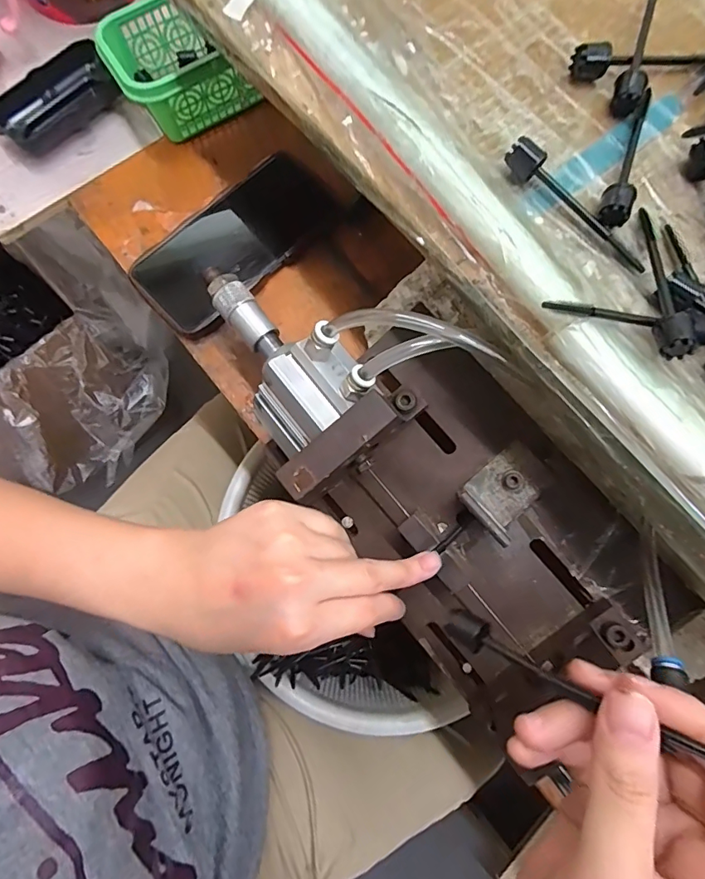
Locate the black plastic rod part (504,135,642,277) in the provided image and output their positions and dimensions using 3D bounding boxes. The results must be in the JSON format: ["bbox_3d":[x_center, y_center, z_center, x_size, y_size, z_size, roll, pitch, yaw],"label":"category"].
[{"bbox_3d":[0.114,-0.118,0.229,0.086,0.015,0.014,41,79,8],"label":"black plastic rod part"}]

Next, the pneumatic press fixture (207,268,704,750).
[{"bbox_3d":[0.046,0.006,0.281,0.150,0.090,0.308,-41,81,-9],"label":"pneumatic press fixture"}]

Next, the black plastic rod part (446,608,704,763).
[{"bbox_3d":[0.092,0.094,0.168,0.130,0.010,0.015,11,73,43],"label":"black plastic rod part"}]

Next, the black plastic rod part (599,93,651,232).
[{"bbox_3d":[0.142,-0.145,0.237,0.014,0.013,0.085,22,78,4],"label":"black plastic rod part"}]

